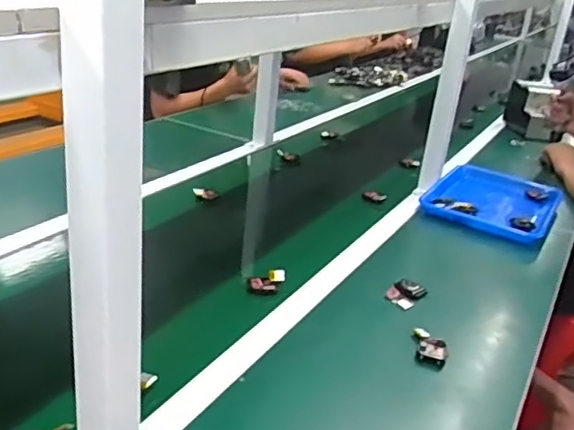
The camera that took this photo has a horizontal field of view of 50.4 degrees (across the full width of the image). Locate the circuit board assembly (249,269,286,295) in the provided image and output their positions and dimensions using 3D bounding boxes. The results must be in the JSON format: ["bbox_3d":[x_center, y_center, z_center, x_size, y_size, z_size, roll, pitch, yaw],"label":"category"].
[{"bbox_3d":[-0.028,0.097,0.902,0.051,0.028,0.036,4,24,-8],"label":"circuit board assembly"}]

